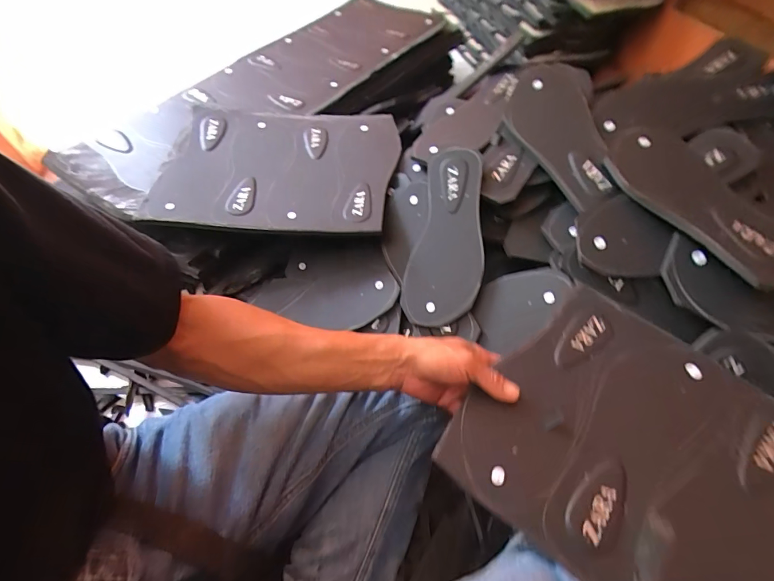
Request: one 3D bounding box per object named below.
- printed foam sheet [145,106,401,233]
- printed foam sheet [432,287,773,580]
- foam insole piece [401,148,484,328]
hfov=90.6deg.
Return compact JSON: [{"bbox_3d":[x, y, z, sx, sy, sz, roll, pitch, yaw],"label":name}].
[{"bbox_3d":[-0.166,-0.193,0.600,0.343,0.035,0.257,4,55,1],"label":"printed foam sheet"},{"bbox_3d":[0.268,0.170,0.331,0.376,0.015,0.255,35,65,19],"label":"printed foam sheet"},{"bbox_3d":[0.084,-0.073,0.519,0.097,0.016,0.242,10,85,22],"label":"foam insole piece"}]

